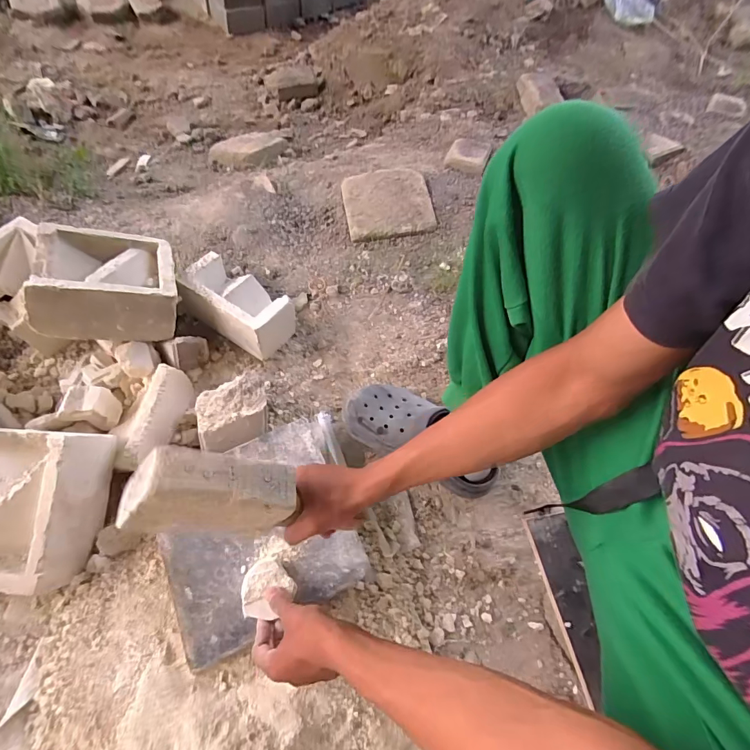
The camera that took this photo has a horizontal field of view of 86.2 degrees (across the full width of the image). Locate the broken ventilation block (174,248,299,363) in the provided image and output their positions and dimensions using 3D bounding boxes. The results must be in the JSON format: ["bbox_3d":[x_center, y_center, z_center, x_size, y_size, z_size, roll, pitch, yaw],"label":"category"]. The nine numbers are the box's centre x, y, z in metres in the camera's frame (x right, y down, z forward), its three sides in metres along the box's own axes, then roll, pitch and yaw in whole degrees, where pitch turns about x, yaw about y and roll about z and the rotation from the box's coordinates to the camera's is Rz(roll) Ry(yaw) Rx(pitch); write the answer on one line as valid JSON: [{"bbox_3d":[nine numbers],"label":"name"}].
[{"bbox_3d":[-0.268,-0.139,0.773,0.208,0.099,0.106,30,63,15],"label":"broken ventilation block"}]

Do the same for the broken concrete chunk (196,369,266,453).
[{"bbox_3d":[-0.228,0.060,0.640,0.110,0.060,0.088,-16,61,-11],"label":"broken concrete chunk"}]

